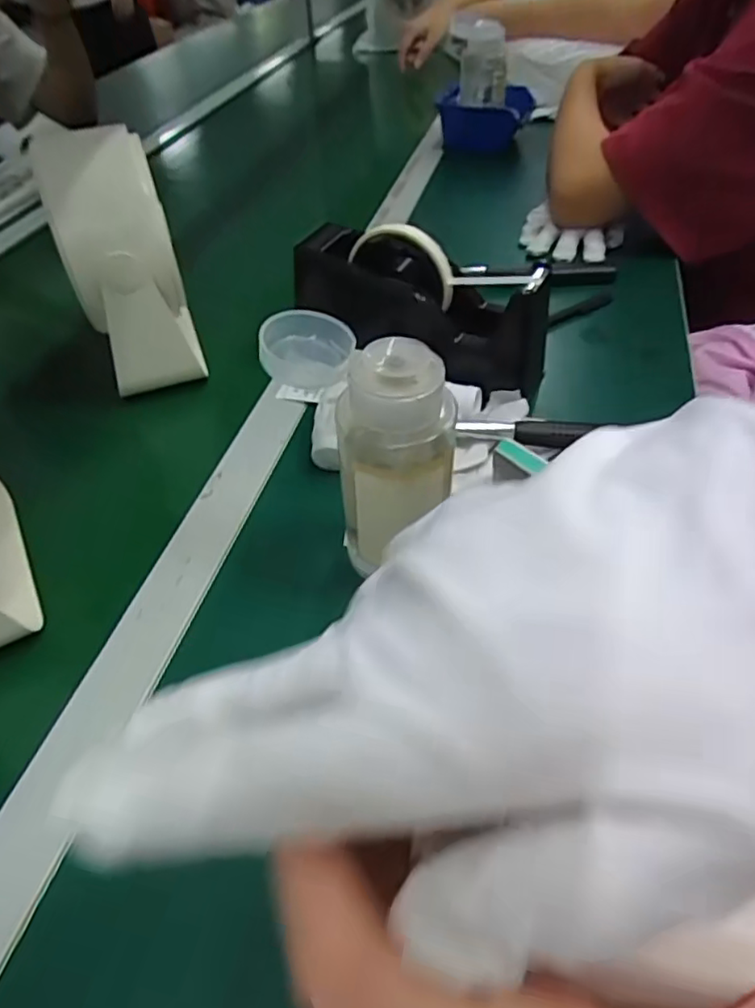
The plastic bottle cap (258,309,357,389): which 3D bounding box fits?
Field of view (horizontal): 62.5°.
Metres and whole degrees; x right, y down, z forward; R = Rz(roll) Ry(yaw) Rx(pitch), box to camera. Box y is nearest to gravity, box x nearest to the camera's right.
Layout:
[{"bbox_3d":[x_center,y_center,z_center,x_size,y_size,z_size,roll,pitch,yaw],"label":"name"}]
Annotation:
[{"bbox_3d":[-0.035,-0.076,0.309,0.042,0.023,0.042,16,42,-2],"label":"plastic bottle cap"}]

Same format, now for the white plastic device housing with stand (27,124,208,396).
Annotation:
[{"bbox_3d":[-0.189,-0.172,0.465,0.077,0.169,0.070,-18,48,-15],"label":"white plastic device housing with stand"}]

